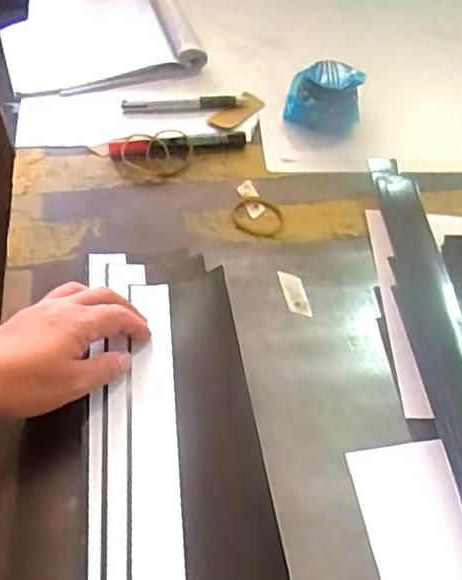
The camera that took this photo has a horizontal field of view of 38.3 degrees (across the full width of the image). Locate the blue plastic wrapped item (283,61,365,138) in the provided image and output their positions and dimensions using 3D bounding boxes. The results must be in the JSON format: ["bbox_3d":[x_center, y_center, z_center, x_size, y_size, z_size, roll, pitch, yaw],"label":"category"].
[{"bbox_3d":[0.097,-0.201,0.706,0.077,0.062,0.051,12,54,8],"label":"blue plastic wrapped item"}]

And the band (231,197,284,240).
[{"bbox_3d":[0.026,-0.069,0.643,0.051,0.004,0.048,0,58,1],"label":"band"}]

